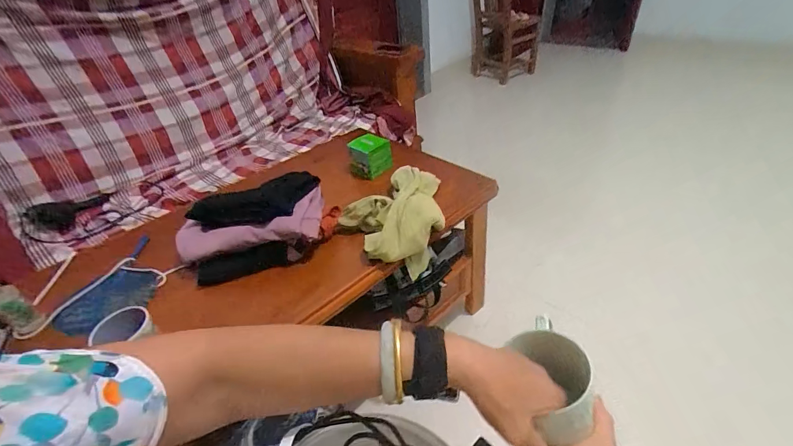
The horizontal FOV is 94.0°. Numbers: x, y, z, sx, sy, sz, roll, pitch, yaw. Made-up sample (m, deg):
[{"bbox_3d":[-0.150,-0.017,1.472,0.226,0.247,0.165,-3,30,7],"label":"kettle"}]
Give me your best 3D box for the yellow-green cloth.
[{"bbox_3d":[0.017,-0.018,0.905,0.203,0.142,0.310,27,50,31],"label":"yellow-green cloth"}]

